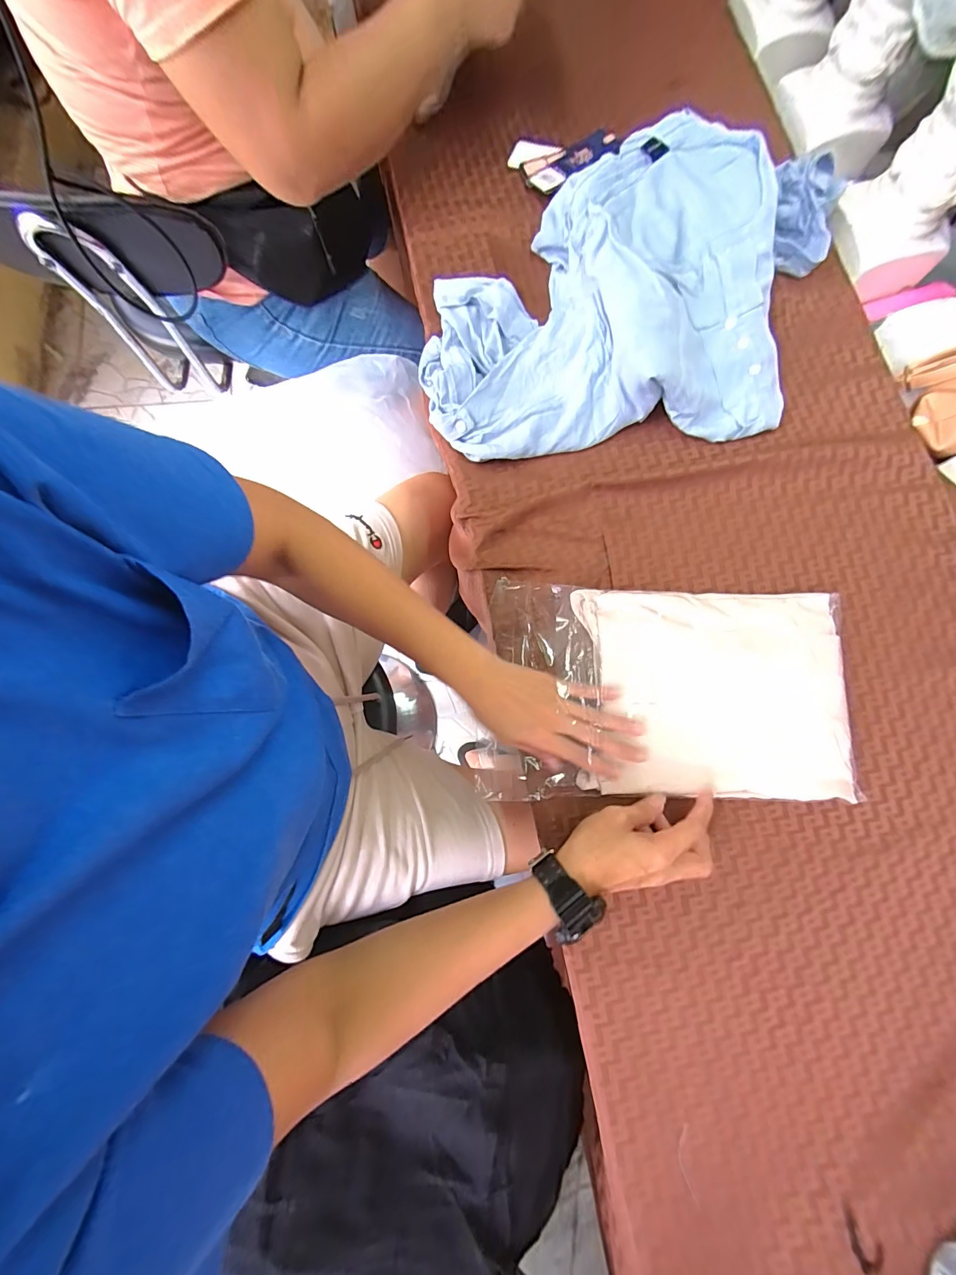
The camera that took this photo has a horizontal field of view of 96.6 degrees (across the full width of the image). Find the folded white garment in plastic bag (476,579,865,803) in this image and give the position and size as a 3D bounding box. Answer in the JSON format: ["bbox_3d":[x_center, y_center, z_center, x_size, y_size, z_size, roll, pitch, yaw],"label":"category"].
[{"bbox_3d":[0.194,0.053,0.441,0.358,0.029,0.219,0,80,0],"label":"folded white garment in plastic bag"}]

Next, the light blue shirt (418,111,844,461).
[{"bbox_3d":[0.177,-0.406,0.499,0.497,0.072,0.366,-7,80,-1],"label":"light blue shirt"}]

